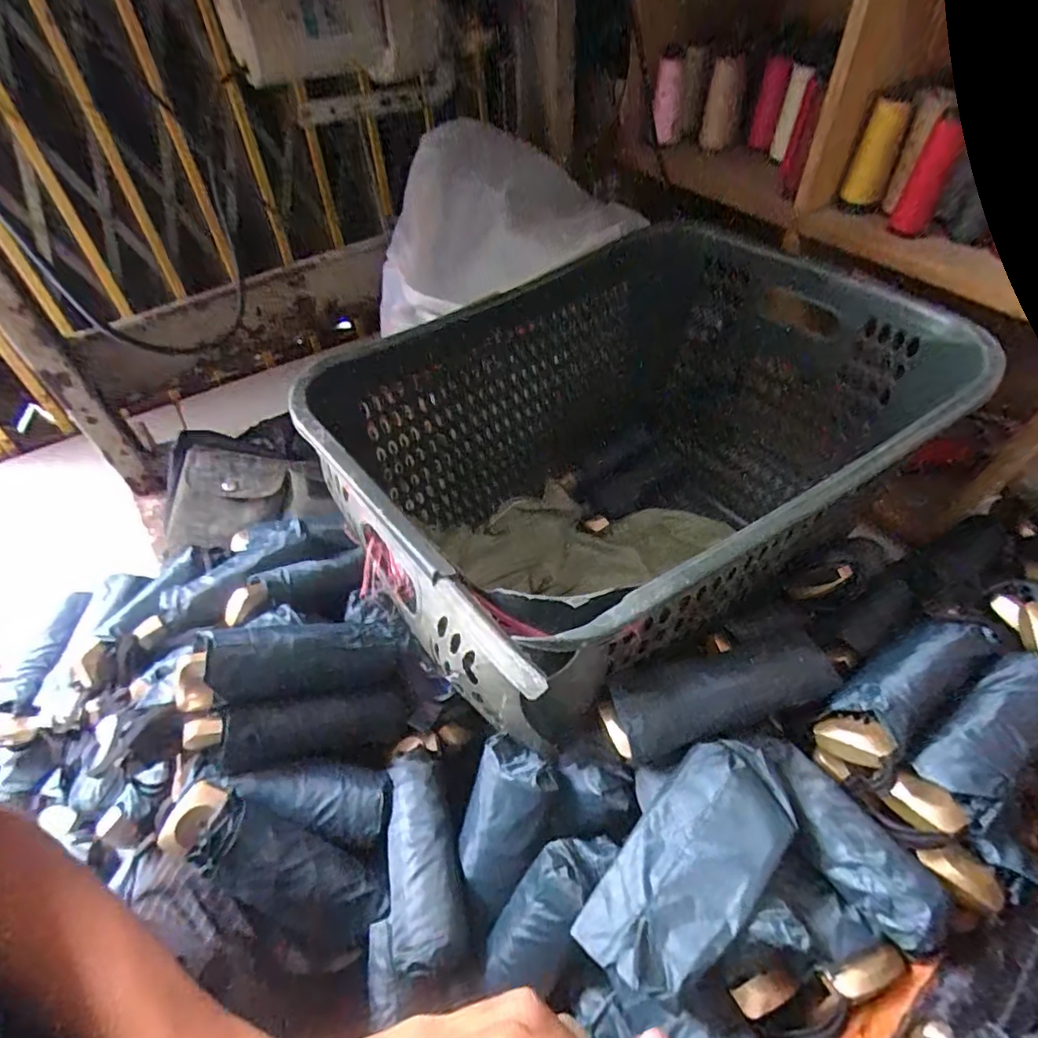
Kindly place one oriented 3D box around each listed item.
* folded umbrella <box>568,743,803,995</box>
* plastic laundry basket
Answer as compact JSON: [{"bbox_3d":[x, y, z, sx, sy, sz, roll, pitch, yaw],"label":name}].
[{"bbox_3d":[0.110,0.218,0.367,0.077,0.046,0.151,33,57,28],"label":"folded umbrella"},{"bbox_3d":[0.122,-0.042,0.645,0.580,0.334,0.403,-27,52,-20],"label":"plastic laundry basket"}]

